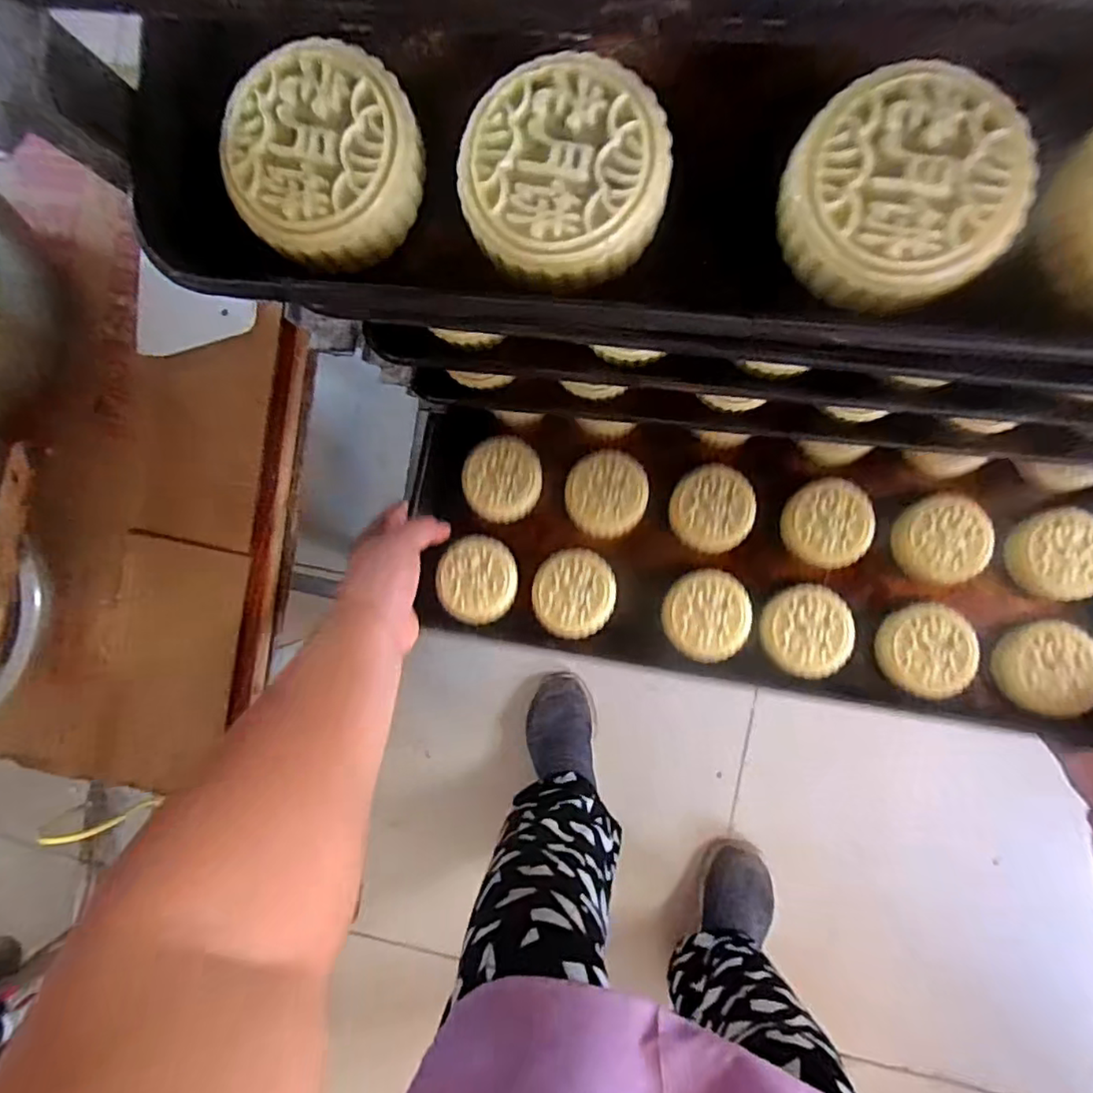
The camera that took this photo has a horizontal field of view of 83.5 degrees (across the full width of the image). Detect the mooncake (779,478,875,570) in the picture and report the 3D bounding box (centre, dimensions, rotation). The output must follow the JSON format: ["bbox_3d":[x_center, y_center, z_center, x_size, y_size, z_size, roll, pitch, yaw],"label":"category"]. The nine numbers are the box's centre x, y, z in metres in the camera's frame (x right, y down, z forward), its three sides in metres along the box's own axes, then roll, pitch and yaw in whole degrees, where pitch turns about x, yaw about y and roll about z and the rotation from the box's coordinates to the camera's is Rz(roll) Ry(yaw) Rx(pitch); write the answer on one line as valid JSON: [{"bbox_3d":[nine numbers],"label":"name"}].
[{"bbox_3d":[0.239,-0.021,0.522,0.068,0.024,0.075,37,97,5],"label":"mooncake"}]

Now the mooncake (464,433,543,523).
[{"bbox_3d":[-0.040,-0.060,0.548,0.067,0.019,0.075,-2,92,8],"label":"mooncake"}]

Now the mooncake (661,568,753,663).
[{"bbox_3d":[0.135,0.058,0.513,0.071,0.019,0.071,0,93,8],"label":"mooncake"}]

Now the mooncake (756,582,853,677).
[{"bbox_3d":[0.216,0.070,0.506,0.069,0.021,0.071,0,93,8],"label":"mooncake"}]

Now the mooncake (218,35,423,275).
[{"bbox_3d":[-0.078,-0.138,0.219,0.066,0.021,0.065,-16,90,8],"label":"mooncake"}]

